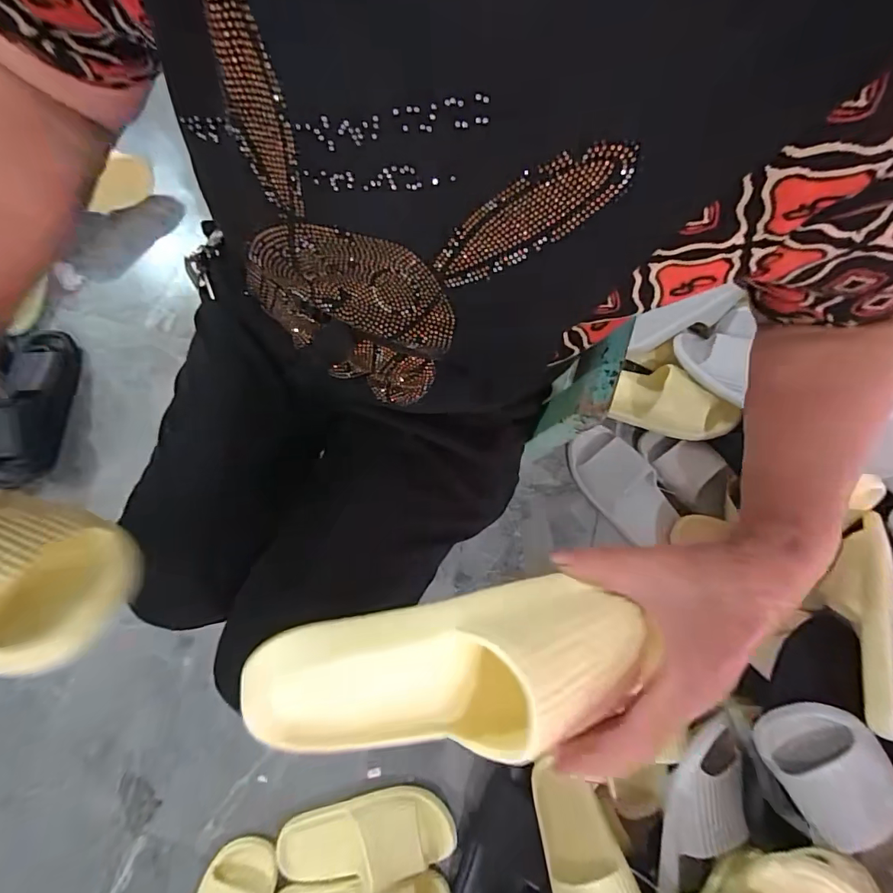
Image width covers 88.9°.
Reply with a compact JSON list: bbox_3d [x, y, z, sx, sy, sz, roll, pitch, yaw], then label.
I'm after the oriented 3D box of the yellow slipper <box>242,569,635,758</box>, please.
[{"bbox_3d":[-0.002,0.119,0.233,0.198,0.057,0.076,-13,78,8],"label":"yellow slipper"}]

